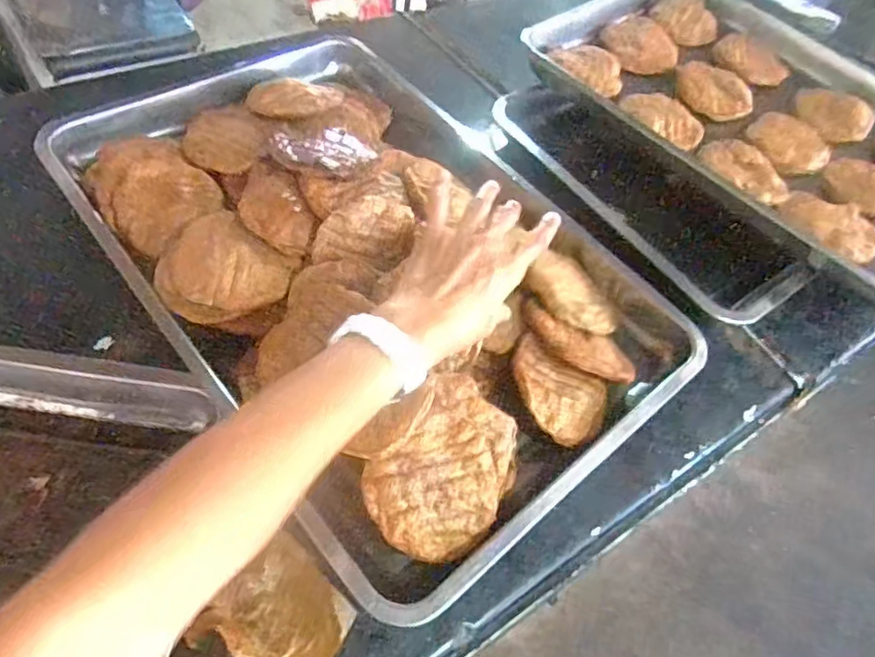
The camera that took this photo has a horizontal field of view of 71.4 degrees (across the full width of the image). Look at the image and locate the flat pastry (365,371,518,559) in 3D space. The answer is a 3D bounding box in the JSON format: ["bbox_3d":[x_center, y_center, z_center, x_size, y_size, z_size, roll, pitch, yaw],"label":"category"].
[{"bbox_3d":[0.009,0.105,0.462,0.097,0.022,0.131,37,67,-4],"label":"flat pastry"}]

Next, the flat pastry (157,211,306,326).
[{"bbox_3d":[-0.191,-0.052,0.535,0.107,0.023,0.101,31,56,13],"label":"flat pastry"}]

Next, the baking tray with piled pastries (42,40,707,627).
[{"bbox_3d":[-0.068,-0.084,0.596,0.402,0.090,0.594,-32,65,-27],"label":"baking tray with piled pastries"}]

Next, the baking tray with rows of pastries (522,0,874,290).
[{"bbox_3d":[0.440,-0.268,0.773,0.444,0.060,0.600,-36,69,-28],"label":"baking tray with rows of pastries"}]

